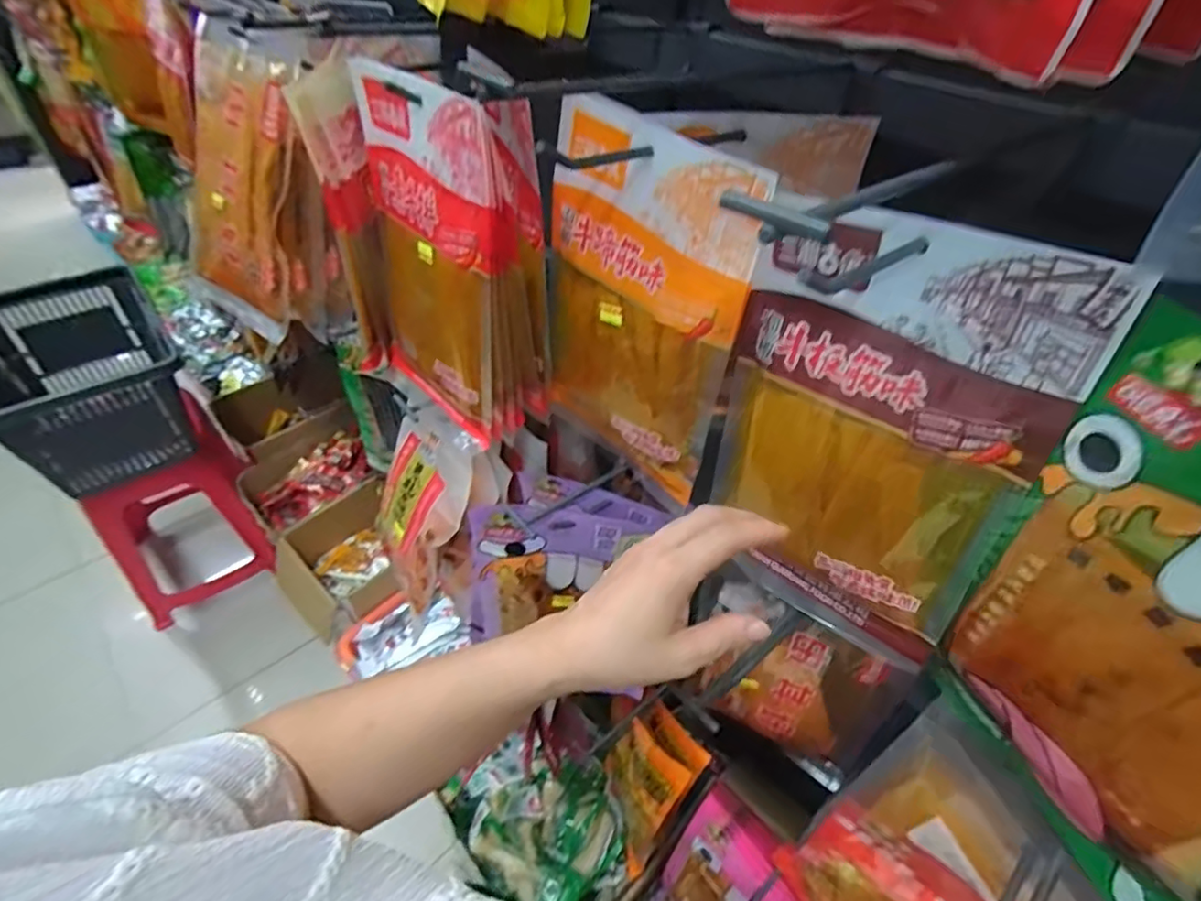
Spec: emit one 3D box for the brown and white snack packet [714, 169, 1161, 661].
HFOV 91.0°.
[{"bbox_3d":[0.147,-0.002,0.343,0.028,0.253,0.175,-33,54,-31],"label":"brown and white snack packet"}]

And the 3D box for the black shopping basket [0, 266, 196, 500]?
[{"bbox_3d":[-1.030,-0.142,1.176,0.318,0.248,0.445,-29,53,-28],"label":"black shopping basket"}]

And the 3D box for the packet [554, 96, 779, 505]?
[{"bbox_3d":[0.023,-0.091,0.419,0.027,0.245,0.164,-32,54,-30],"label":"packet"}]

